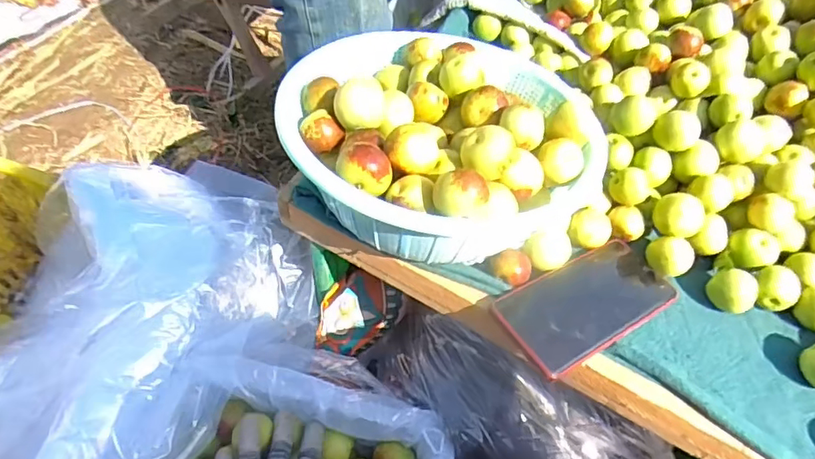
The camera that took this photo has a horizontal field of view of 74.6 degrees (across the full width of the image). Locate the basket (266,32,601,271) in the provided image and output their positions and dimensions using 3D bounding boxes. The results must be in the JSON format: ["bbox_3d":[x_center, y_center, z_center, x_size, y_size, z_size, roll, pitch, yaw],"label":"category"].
[{"bbox_3d":[0.025,-0.092,0.464,0.263,0.110,0.262,-25,61,-20],"label":"basket"}]

